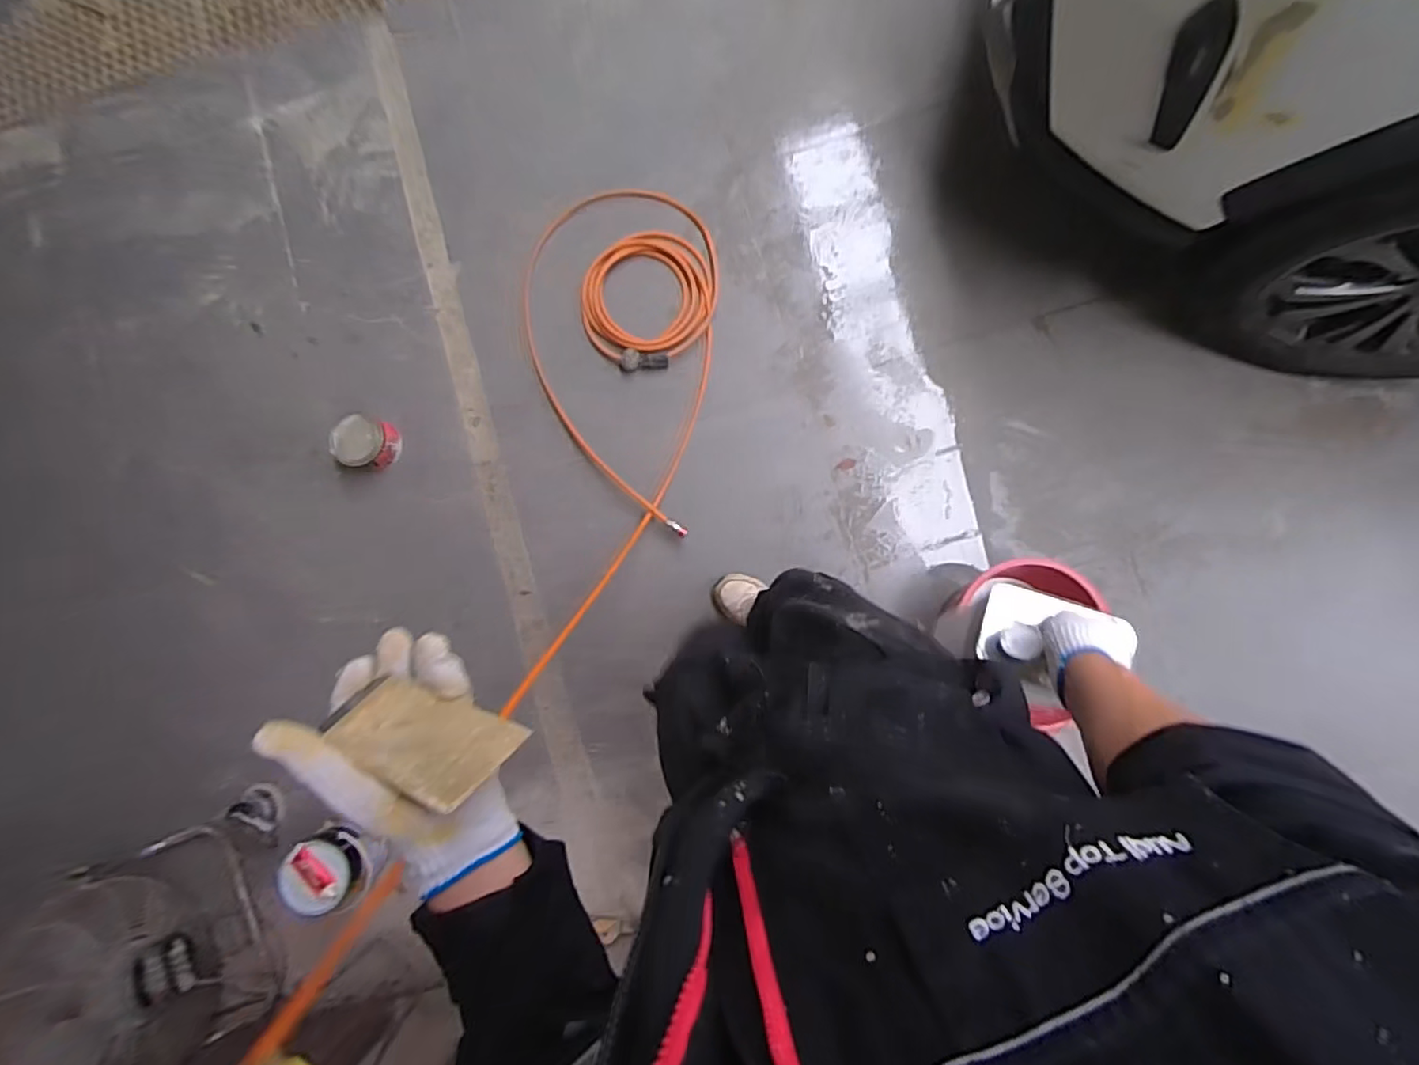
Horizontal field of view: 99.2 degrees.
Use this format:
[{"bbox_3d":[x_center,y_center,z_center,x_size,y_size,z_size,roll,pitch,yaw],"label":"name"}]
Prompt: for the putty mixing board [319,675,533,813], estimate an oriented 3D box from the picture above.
[{"bbox_3d":[-0.197,0.139,0.415,0.135,0.079,0.011,16,121,30],"label":"putty mixing board"}]

